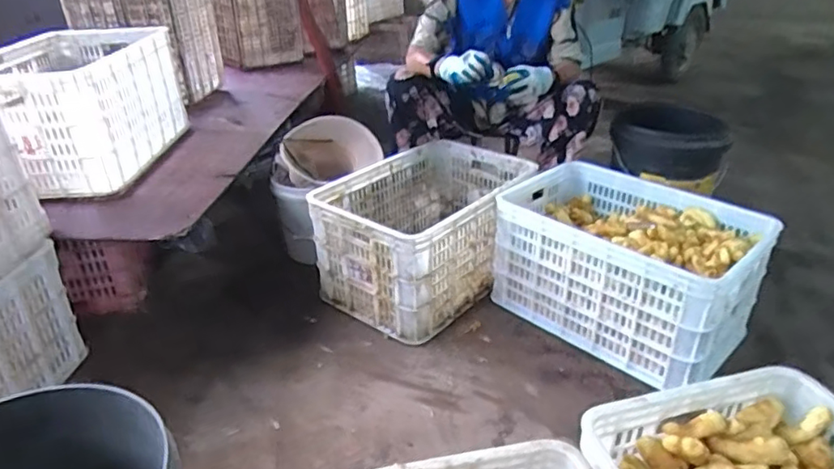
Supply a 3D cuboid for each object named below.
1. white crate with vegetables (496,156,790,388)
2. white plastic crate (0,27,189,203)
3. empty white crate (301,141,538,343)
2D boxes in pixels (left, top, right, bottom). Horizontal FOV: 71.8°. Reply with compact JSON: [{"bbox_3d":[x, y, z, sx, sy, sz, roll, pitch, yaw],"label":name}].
[{"bbox_3d":[0.491,0.063,1.374,0.390,0.280,0.538,-26,37,-38],"label":"white crate with vegetables"},{"bbox_3d":[-0.872,-0.340,1.499,0.374,0.274,0.566,0,28,2],"label":"white plastic crate"},{"bbox_3d":[0.044,-0.021,1.533,0.359,0.284,0.576,20,34,33],"label":"empty white crate"}]

